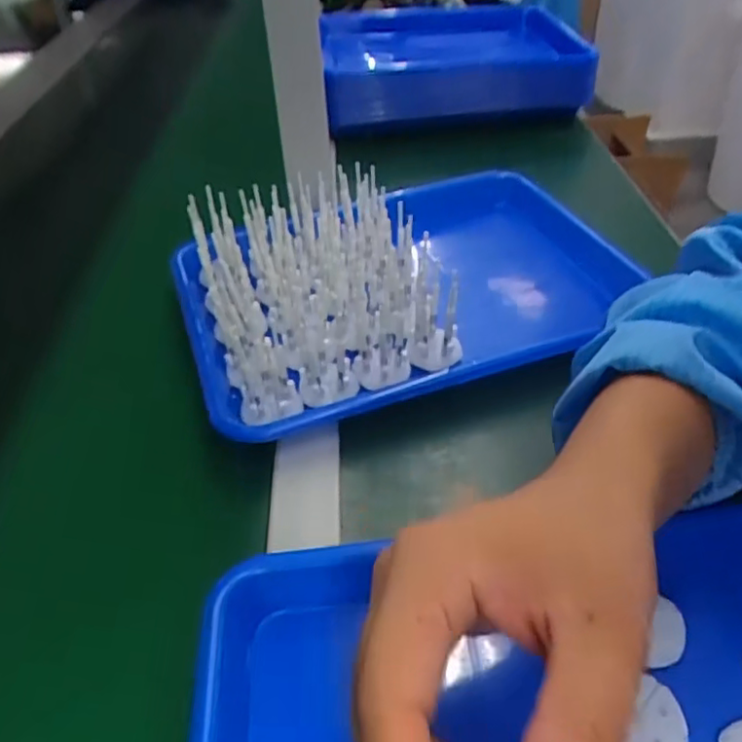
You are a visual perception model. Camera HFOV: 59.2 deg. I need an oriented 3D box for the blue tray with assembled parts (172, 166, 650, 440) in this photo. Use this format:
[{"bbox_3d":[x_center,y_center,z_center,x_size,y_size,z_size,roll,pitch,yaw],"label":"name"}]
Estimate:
[{"bbox_3d":[0.035,-0.076,0.505,0.352,0.084,0.227,-18,43,-14],"label":"blue tray with assembled parts"}]

